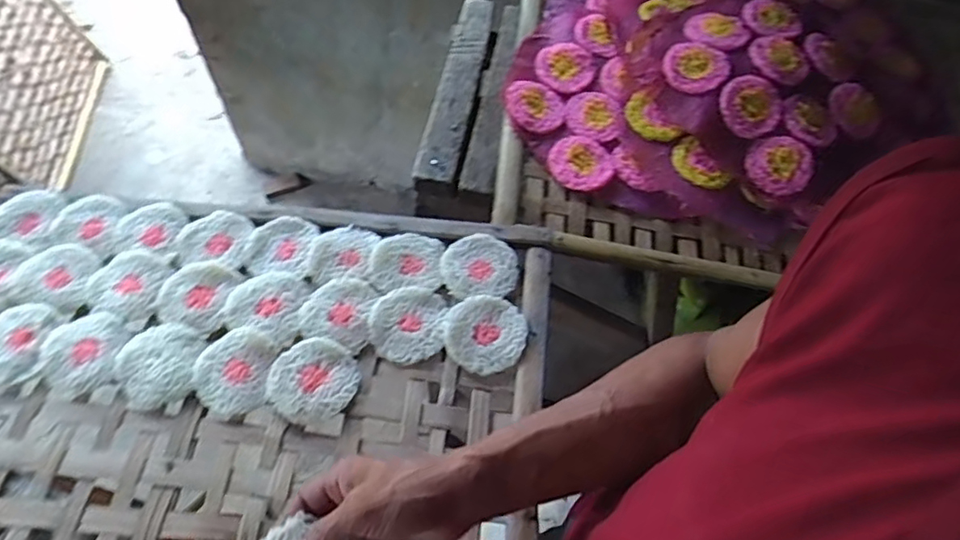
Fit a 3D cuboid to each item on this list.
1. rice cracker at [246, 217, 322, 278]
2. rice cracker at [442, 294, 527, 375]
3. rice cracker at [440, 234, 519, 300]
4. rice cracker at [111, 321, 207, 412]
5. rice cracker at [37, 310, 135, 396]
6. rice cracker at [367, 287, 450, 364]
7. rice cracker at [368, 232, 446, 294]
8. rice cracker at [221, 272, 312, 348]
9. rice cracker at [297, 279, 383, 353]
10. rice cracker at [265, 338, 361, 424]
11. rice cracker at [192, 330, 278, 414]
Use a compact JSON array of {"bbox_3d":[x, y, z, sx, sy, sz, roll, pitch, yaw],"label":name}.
[{"bbox_3d":[-0.206,-0.025,0.620,0.067,0.011,0.071,7,59,1],"label":"rice cracker"},{"bbox_3d":[0.005,0.060,0.574,0.077,0.008,0.075,2,59,-3],"label":"rice cracker"},{"bbox_3d":[-0.001,-0.005,0.611,0.075,0.008,0.071,-6,59,-7],"label":"rice cracker"},{"bbox_3d":[-0.295,0.086,0.546,0.071,0.009,0.077,5,59,-1],"label":"rice cracker"},{"bbox_3d":[-0.367,0.075,0.553,0.074,0.010,0.078,2,59,-3],"label":"rice cracker"},{"bbox_3d":[-0.070,0.050,0.576,0.072,0.004,0.075,9,59,2],"label":"rice cracker"},{"bbox_3d":[-0.076,-0.009,0.614,0.073,0.004,0.070,1,59,-3],"label":"rice cracker"},{"bbox_3d":[-0.205,0.032,0.580,0.076,0.012,0.071,18,59,7],"label":"rice cracker"},{"bbox_3d":[-0.136,0.038,0.578,0.071,0.004,0.071,16,59,6],"label":"rice cracker"},{"bbox_3d":[-0.152,0.100,0.542,0.077,0.009,0.075,2,59,-3],"label":"rice cracker"},{"bbox_3d":[-0.225,0.090,0.541,0.068,0.007,0.074,2,59,-3],"label":"rice cracker"}]

